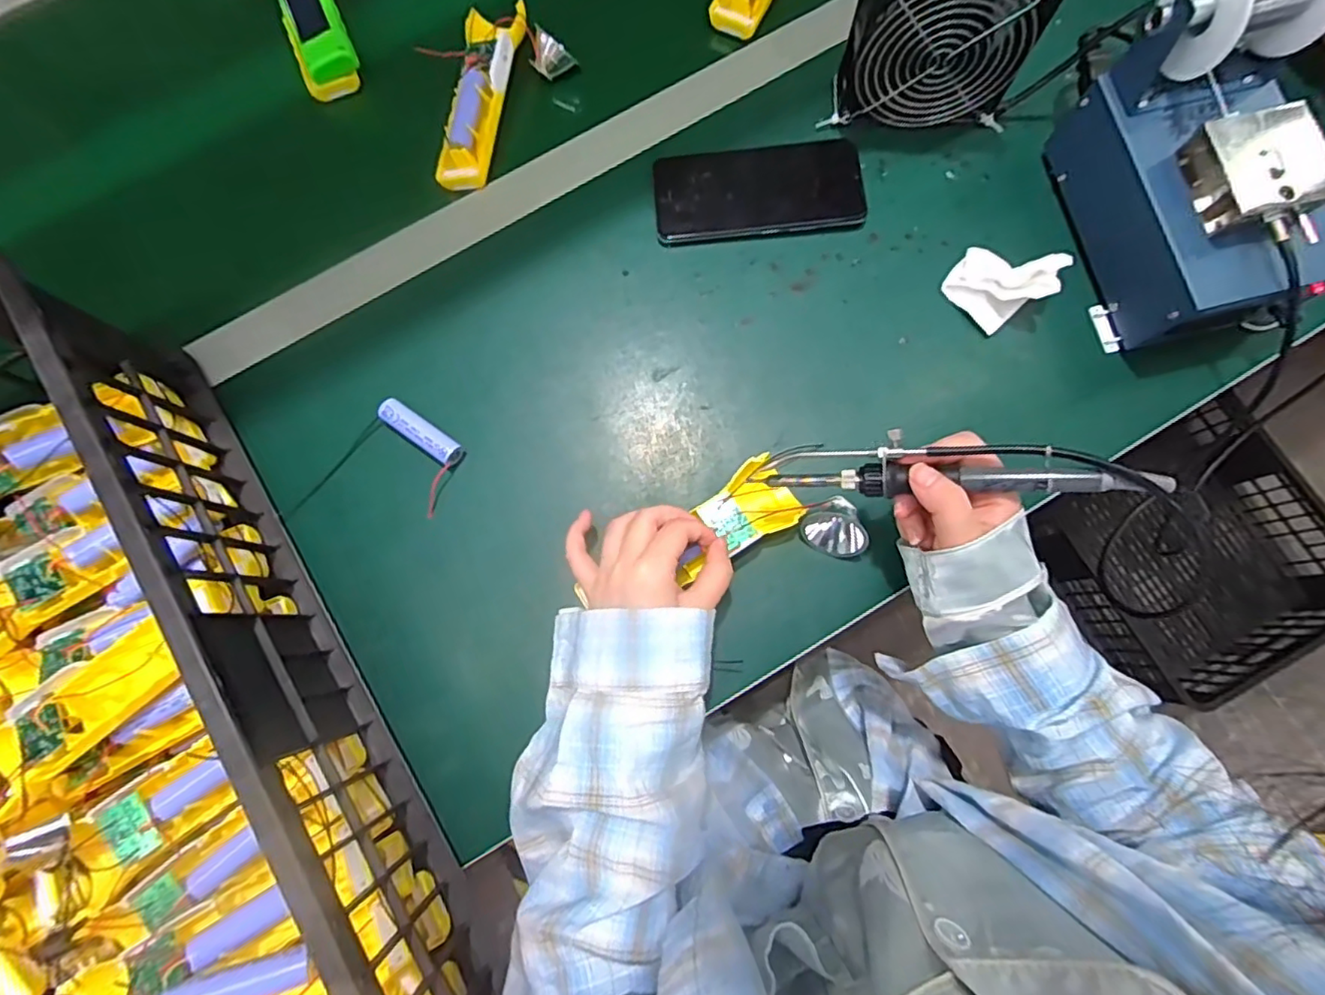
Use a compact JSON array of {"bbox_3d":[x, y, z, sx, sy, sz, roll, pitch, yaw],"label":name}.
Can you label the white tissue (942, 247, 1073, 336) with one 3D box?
[{"bbox_3d":[0.247,-0.159,0.437,0.053,0.044,0.065,-40,80,-7],"label":"white tissue"}]

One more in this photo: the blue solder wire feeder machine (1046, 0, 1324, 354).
[{"bbox_3d":[0.365,-0.223,0.398,0.112,0.132,0.207,-11,78,-1],"label":"blue solder wire feeder machine"}]

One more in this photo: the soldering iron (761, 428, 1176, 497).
[{"bbox_3d":[0.158,-0.017,0.334,0.198,0.023,0.031,1,78,21],"label":"soldering iron"}]

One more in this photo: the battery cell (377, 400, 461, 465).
[{"bbox_3d":[-0.177,-0.048,0.439,0.066,0.014,0.017,35,81,8],"label":"battery cell"}]

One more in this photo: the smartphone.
[{"bbox_3d":[0.076,-0.239,0.472,0.161,0.014,0.069,-6,78,0],"label":"smartphone"}]

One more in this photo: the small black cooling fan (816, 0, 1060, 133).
[{"bbox_3d":[0.197,-0.324,0.428,0.127,0.121,0.054,1,78,1],"label":"small black cooling fan"}]

